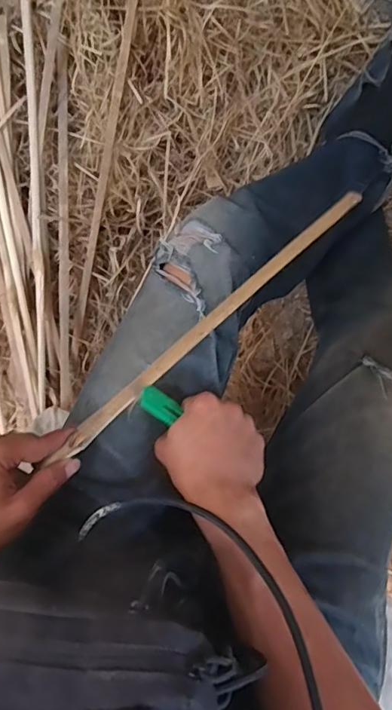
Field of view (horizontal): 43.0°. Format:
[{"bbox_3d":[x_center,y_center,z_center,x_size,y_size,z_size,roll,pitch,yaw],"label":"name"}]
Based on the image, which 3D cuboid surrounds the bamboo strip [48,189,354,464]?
[{"bbox_3d":[0.035,-0.051,0.516,0.017,0.009,0.442,44,68,9],"label":"bamboo strip"}]

